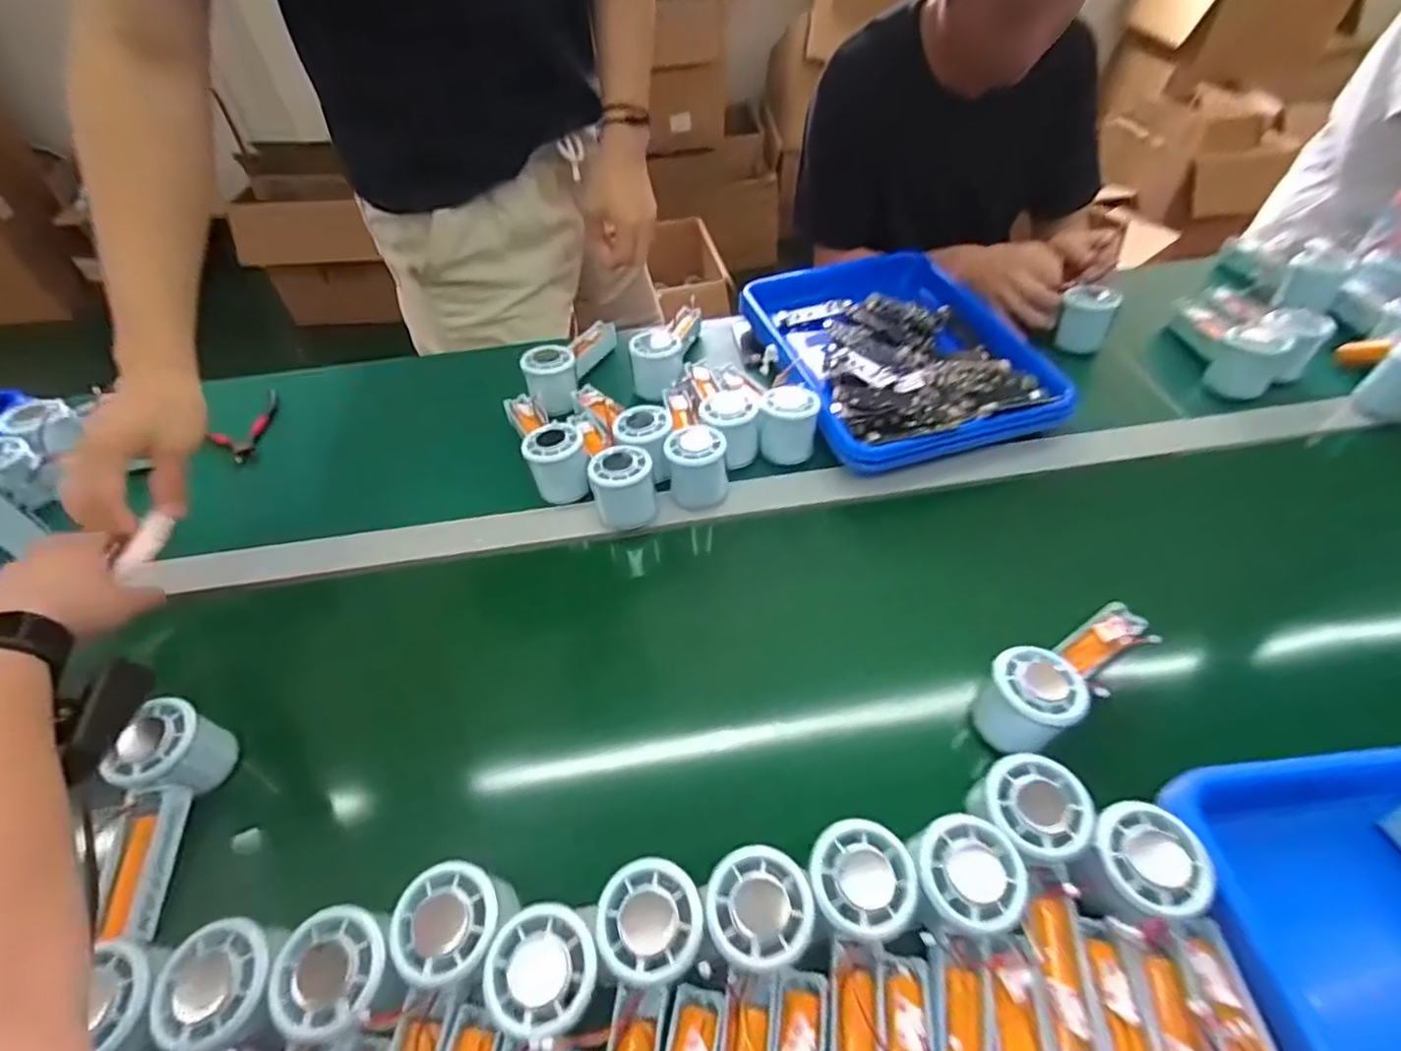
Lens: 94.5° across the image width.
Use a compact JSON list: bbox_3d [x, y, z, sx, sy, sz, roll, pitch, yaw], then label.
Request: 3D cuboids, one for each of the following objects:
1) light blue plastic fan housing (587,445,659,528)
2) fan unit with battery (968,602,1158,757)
[{"bbox_3d":[-0.070,-0.035,0.598,0.057,0.064,0.049,-14,50,-8],"label":"light blue plastic fan housing"},{"bbox_3d":[0.266,0.101,0.464,0.149,0.057,0.055,-29,53,-20],"label":"fan unit with battery"}]

